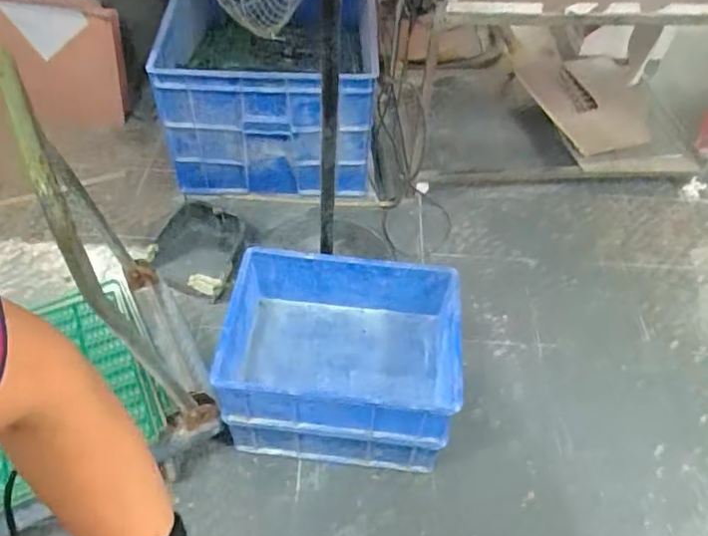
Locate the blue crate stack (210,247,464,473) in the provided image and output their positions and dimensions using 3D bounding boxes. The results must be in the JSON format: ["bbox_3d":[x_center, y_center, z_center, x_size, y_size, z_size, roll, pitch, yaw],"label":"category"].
[{"bbox_3d":[-0.027,0.216,1.319,0.482,0.330,0.351,6,50,1],"label":"blue crate stack"}]

